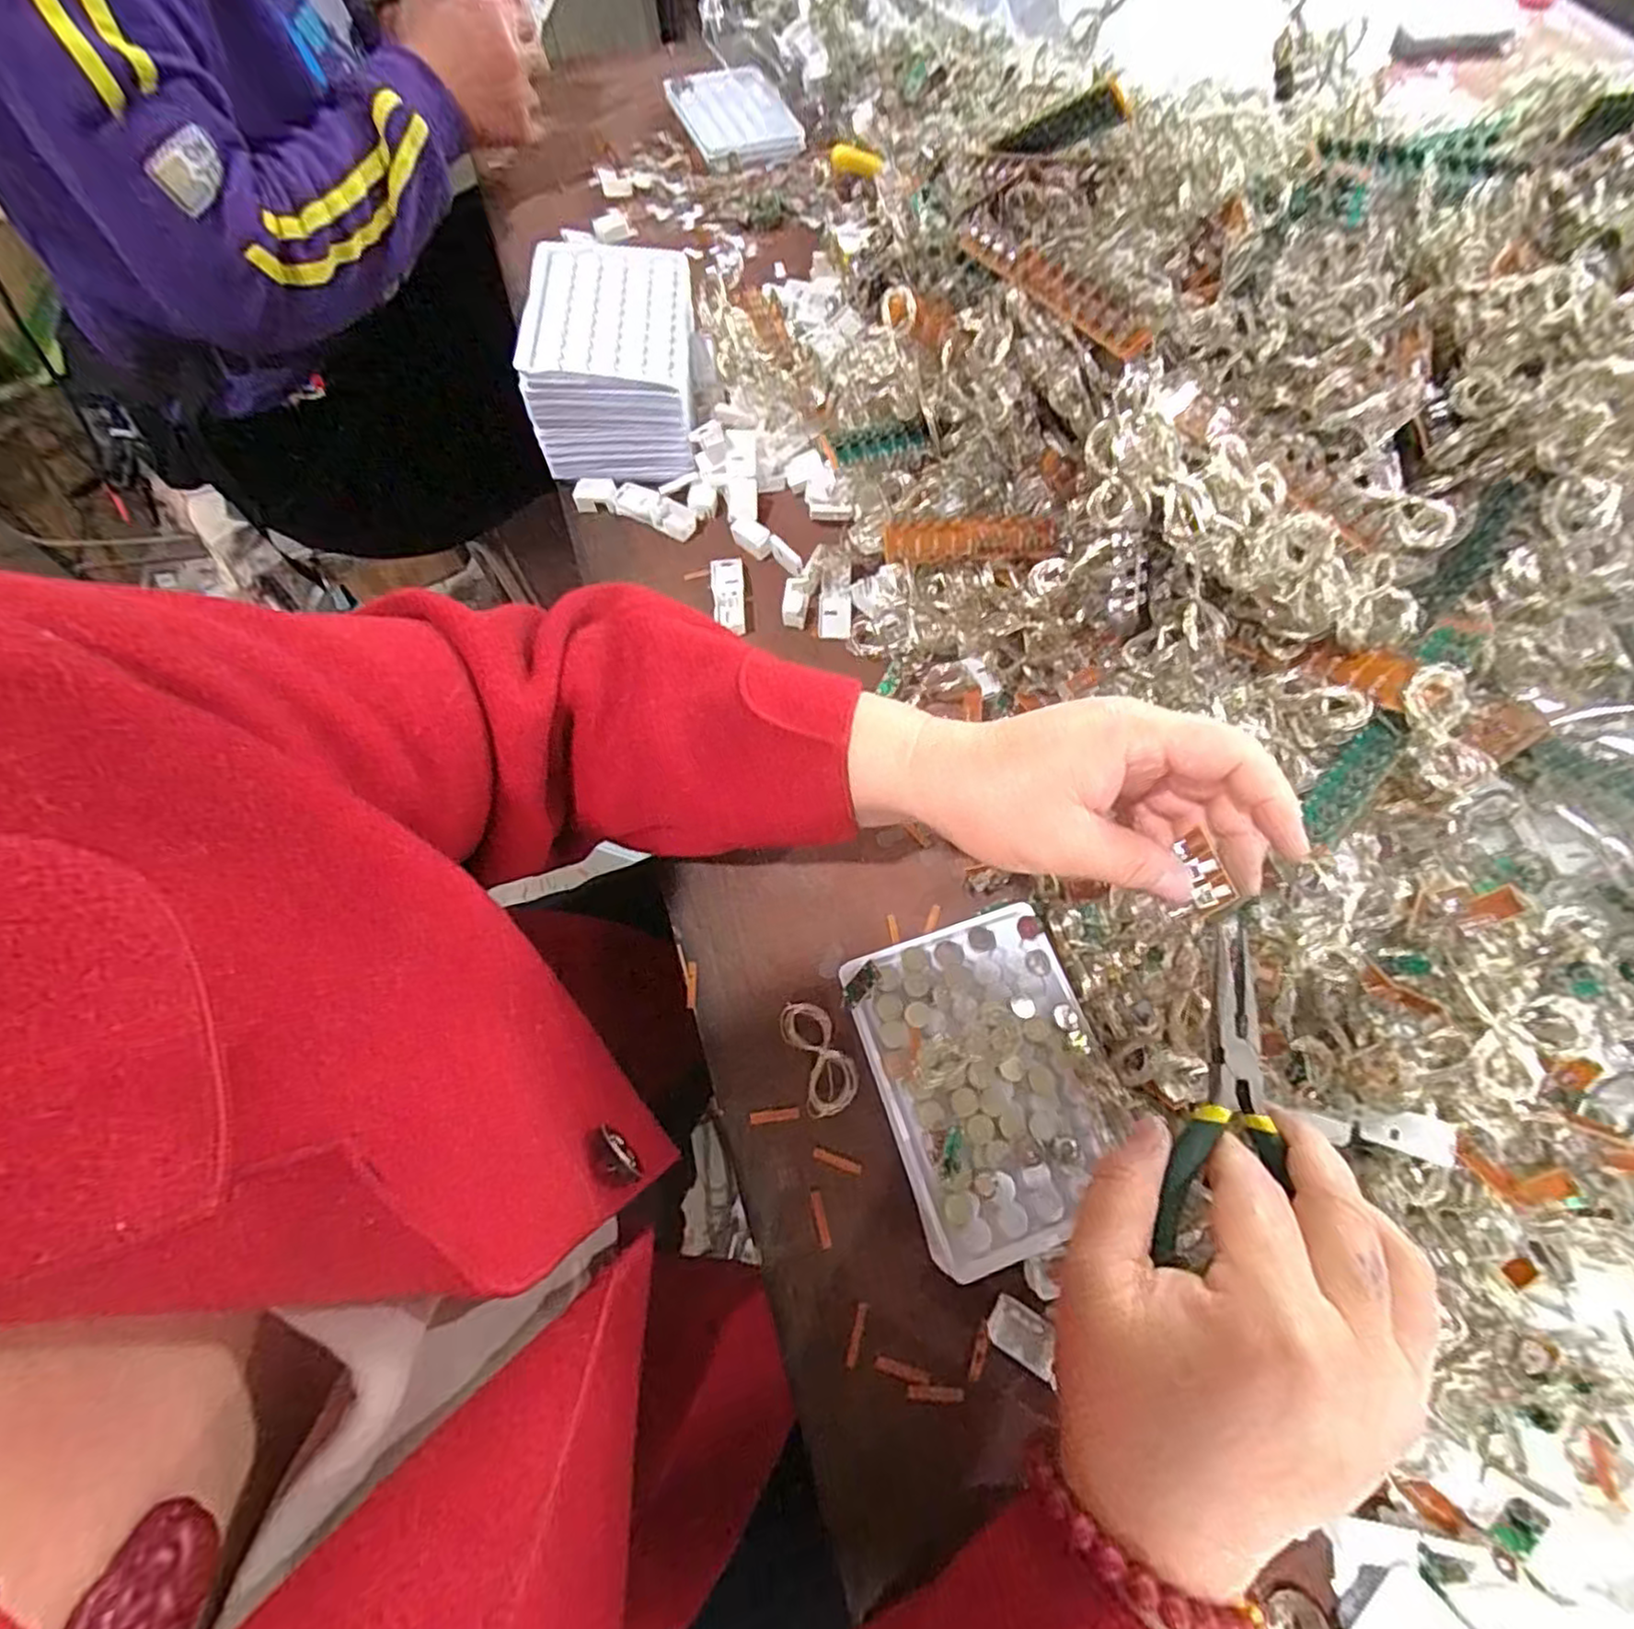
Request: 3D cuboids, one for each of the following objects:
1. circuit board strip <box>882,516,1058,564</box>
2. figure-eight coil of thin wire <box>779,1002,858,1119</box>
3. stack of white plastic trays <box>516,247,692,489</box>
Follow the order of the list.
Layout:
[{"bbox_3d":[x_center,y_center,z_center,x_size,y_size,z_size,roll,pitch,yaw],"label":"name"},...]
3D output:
[{"bbox_3d":[0.089,-0.157,0.402,0.100,0.014,0.025,-5,66,-3],"label":"circuit board strip"},{"bbox_3d":[0.001,0.111,0.326,0.026,0.005,0.051,-19,67,-9],"label":"figure-eight coil of thin wire"},{"bbox_3d":[-0.129,-0.298,0.460,0.094,0.075,0.132,-3,65,-2],"label":"stack of white plastic trays"}]

